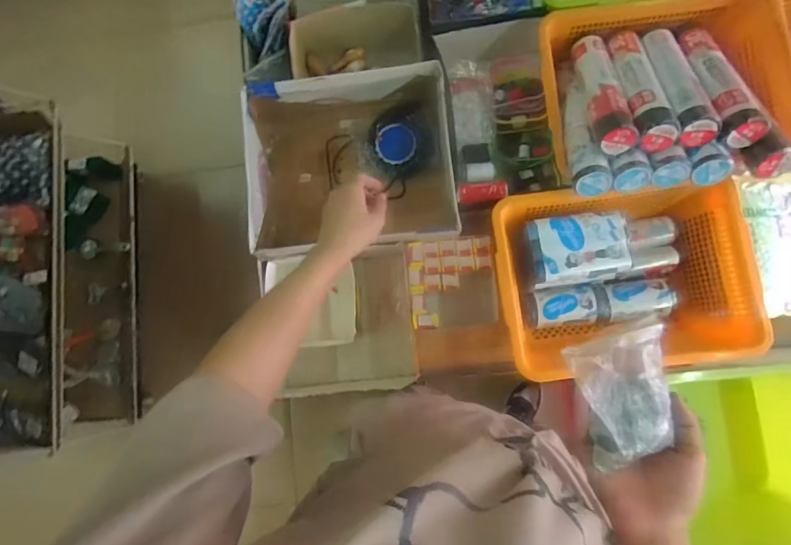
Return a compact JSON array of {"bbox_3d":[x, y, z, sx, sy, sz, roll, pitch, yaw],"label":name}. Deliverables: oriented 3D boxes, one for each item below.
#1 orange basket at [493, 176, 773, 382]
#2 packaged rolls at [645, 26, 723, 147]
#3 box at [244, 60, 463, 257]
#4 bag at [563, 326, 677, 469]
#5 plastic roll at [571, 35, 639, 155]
[{"bbox_3d":[0.349,0.000,0.704,0.360,0.104,0.259,-6,83,4],"label":"orange basket"},{"bbox_3d":[0.418,-0.290,0.659,0.055,0.041,0.238,1,58,4],"label":"packaged rolls"},{"bbox_3d":[-0.077,-0.188,0.798,0.344,0.192,0.297,-7,83,3],"label":"box"},{"bbox_3d":[0.214,0.114,0.409,0.084,0.021,0.115,-11,83,3],"label":"bag"},{"bbox_3d":[0.311,-0.280,0.662,0.049,0.046,0.236,0,59,4],"label":"plastic roll"}]

